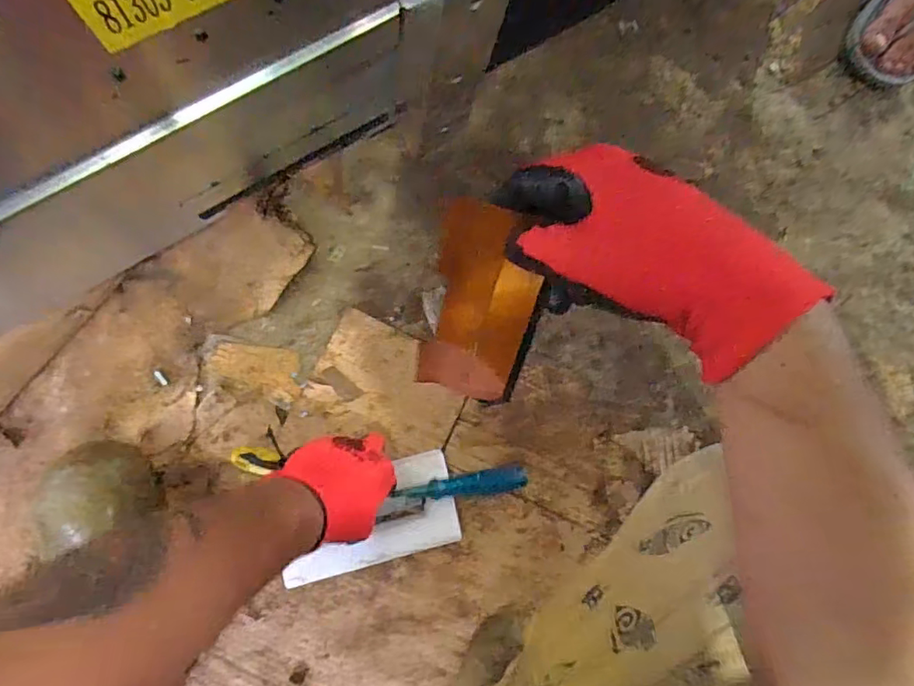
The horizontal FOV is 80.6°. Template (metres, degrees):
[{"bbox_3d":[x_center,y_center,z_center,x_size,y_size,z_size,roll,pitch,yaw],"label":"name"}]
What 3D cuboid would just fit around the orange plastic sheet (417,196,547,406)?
[{"bbox_3d":[0.014,-0.021,0.336,0.063,0.009,0.127,15,118,9],"label":"orange plastic sheet"}]

